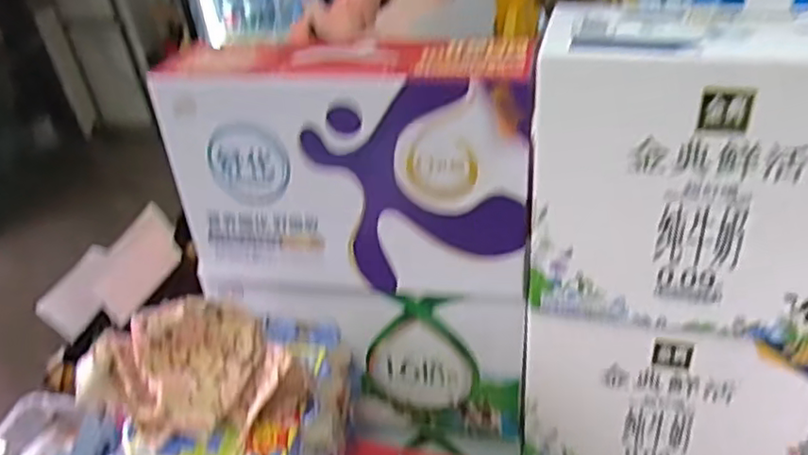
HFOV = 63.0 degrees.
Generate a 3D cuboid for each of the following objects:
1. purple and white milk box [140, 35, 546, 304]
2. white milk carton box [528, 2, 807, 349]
[{"bbox_3d":[-0.045,-0.054,0.622,0.321,0.227,0.095,2,37,11],"label":"purple and white milk box"},{"bbox_3d":[0.247,-0.047,0.549,0.263,0.239,0.116,5,38,15],"label":"white milk carton box"}]

